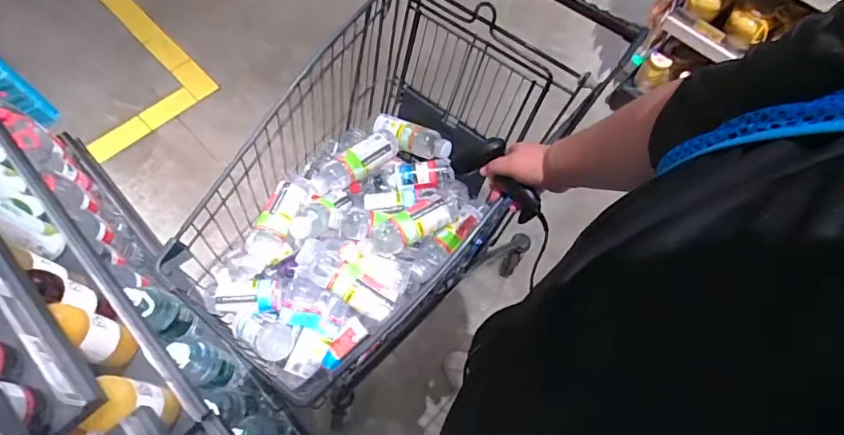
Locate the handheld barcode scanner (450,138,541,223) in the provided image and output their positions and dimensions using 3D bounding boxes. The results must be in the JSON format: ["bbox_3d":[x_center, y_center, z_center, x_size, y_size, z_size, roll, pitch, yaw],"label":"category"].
[{"bbox_3d":[0.125,-0.064,0.755,0.073,0.055,0.158,-41,76,-18],"label":"handheld barcode scanner"}]

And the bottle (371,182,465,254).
[{"bbox_3d":[0.013,-0.005,0.936,0.241,0.066,0.074,-32,69,-35],"label":"bottle"}]

